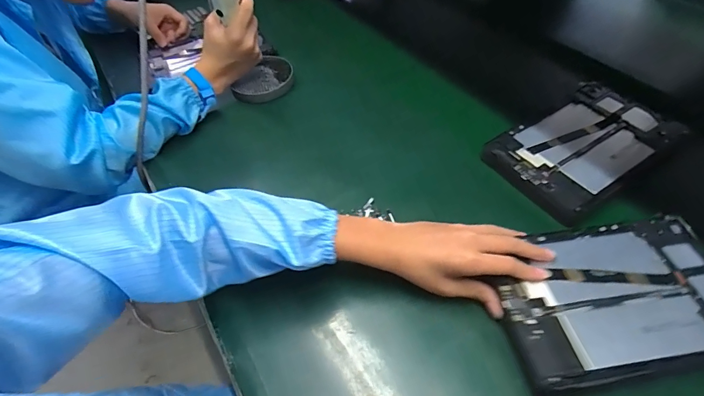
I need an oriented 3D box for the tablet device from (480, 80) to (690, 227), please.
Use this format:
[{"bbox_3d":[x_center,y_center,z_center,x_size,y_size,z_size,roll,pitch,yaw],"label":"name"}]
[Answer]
[{"bbox_3d":[0.321,-0.074,0.540,0.250,0.016,0.155,-30,54,-18],"label":"tablet device"}]

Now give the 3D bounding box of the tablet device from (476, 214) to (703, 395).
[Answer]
[{"bbox_3d":[0.265,0.094,0.387,0.242,0.023,0.154,-9,51,-3],"label":"tablet device"}]

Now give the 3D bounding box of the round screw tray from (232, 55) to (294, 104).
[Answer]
[{"bbox_3d":[-0.163,-0.221,0.710,0.107,0.022,0.106,-3,51,3],"label":"round screw tray"}]

